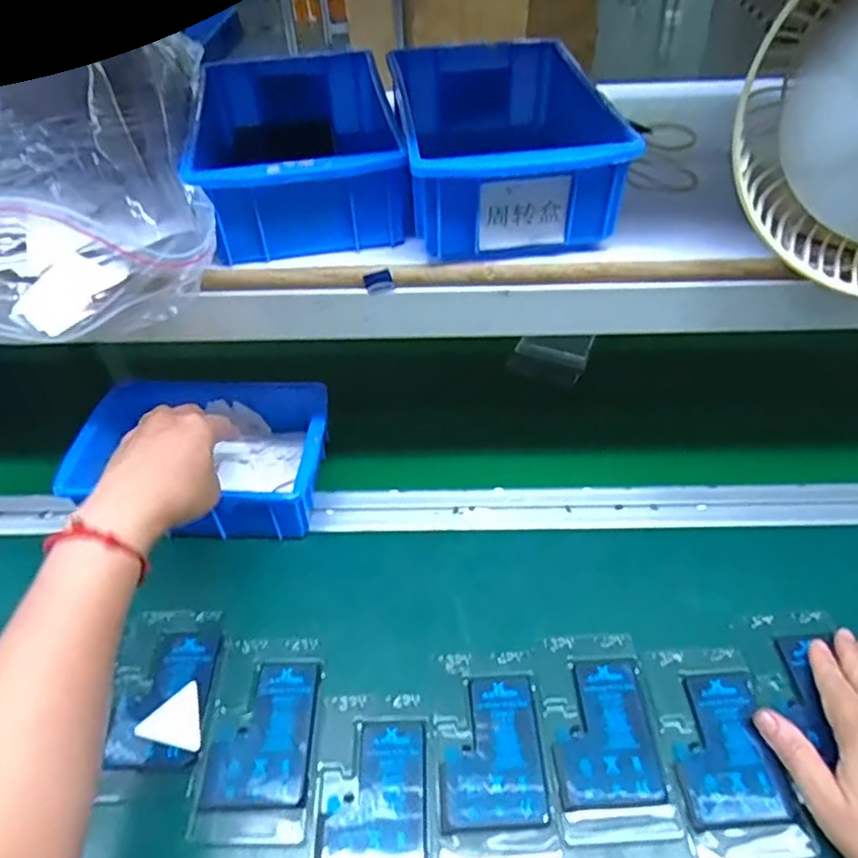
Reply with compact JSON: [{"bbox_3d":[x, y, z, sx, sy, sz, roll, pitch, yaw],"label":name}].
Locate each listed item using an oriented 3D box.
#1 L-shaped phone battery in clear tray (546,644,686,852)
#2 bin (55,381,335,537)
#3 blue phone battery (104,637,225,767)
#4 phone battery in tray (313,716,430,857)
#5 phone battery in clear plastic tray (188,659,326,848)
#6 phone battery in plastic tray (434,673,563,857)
[{"bbox_3d":[0.116,0.206,0.425,0.070,0.013,0.112,-4,46,-2],"label":"L-shaped phone battery in clear tray"},{"bbox_3d":[-0.191,0.022,0.555,0.199,0.062,0.133,1,44,0],"label":"bin"},{"bbox_3d":[-0.182,0.188,0.451,0.062,0.008,0.090,-1,46,1],"label":"blue phone battery"},{"bbox_3d":[-0.035,0.240,0.399,0.071,0.014,0.111,-2,46,0],"label":"phone battery in tray"},{"bbox_3d":[-0.112,0.211,0.428,0.074,0.013,0.110,1,46,2],"label":"phone battery in clear plastic tray"},{"bbox_3d":[0.041,0.217,0.417,0.068,0.012,0.109,-2,46,0],"label":"phone battery in plastic tray"}]

